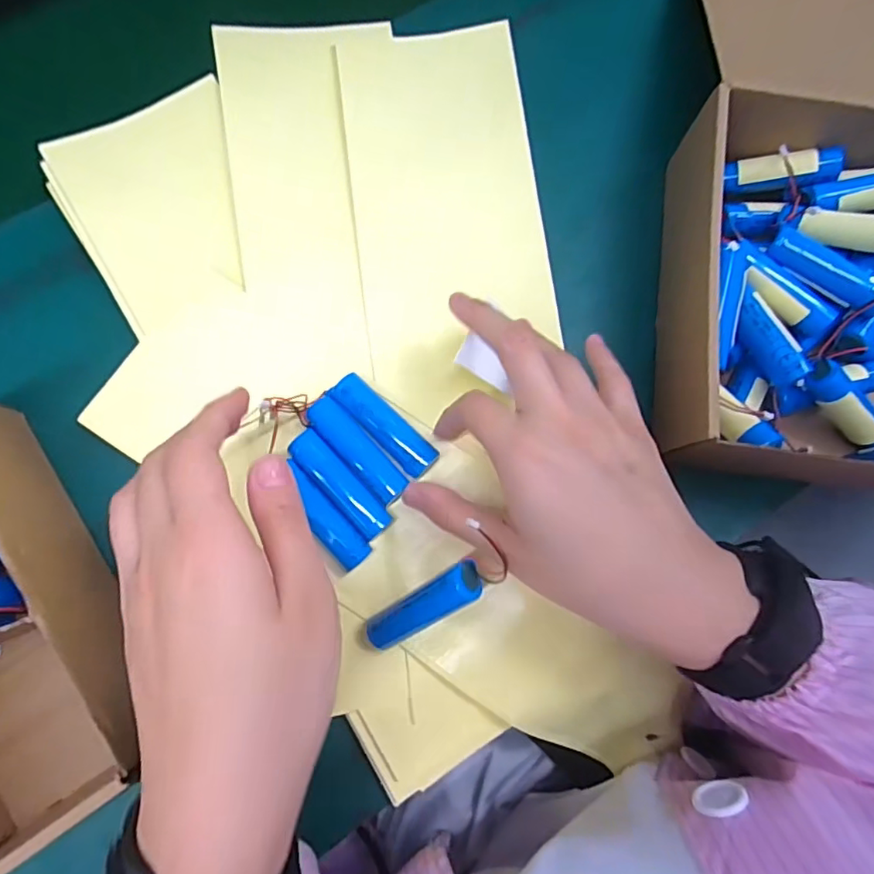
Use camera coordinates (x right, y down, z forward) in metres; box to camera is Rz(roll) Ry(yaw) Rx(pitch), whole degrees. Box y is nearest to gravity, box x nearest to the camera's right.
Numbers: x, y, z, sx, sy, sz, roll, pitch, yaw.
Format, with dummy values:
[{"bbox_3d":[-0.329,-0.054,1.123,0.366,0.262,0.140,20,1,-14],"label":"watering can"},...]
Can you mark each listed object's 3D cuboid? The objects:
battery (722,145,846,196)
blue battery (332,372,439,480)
[{"bbox_3d":[0.203,-0.158,0.321,0.061,0.020,0.021,-1,81,18],"label":"battery"},{"bbox_3d":[-0.028,-0.006,0.298,0.065,0.015,0.019,45,81,4],"label":"blue battery"}]

